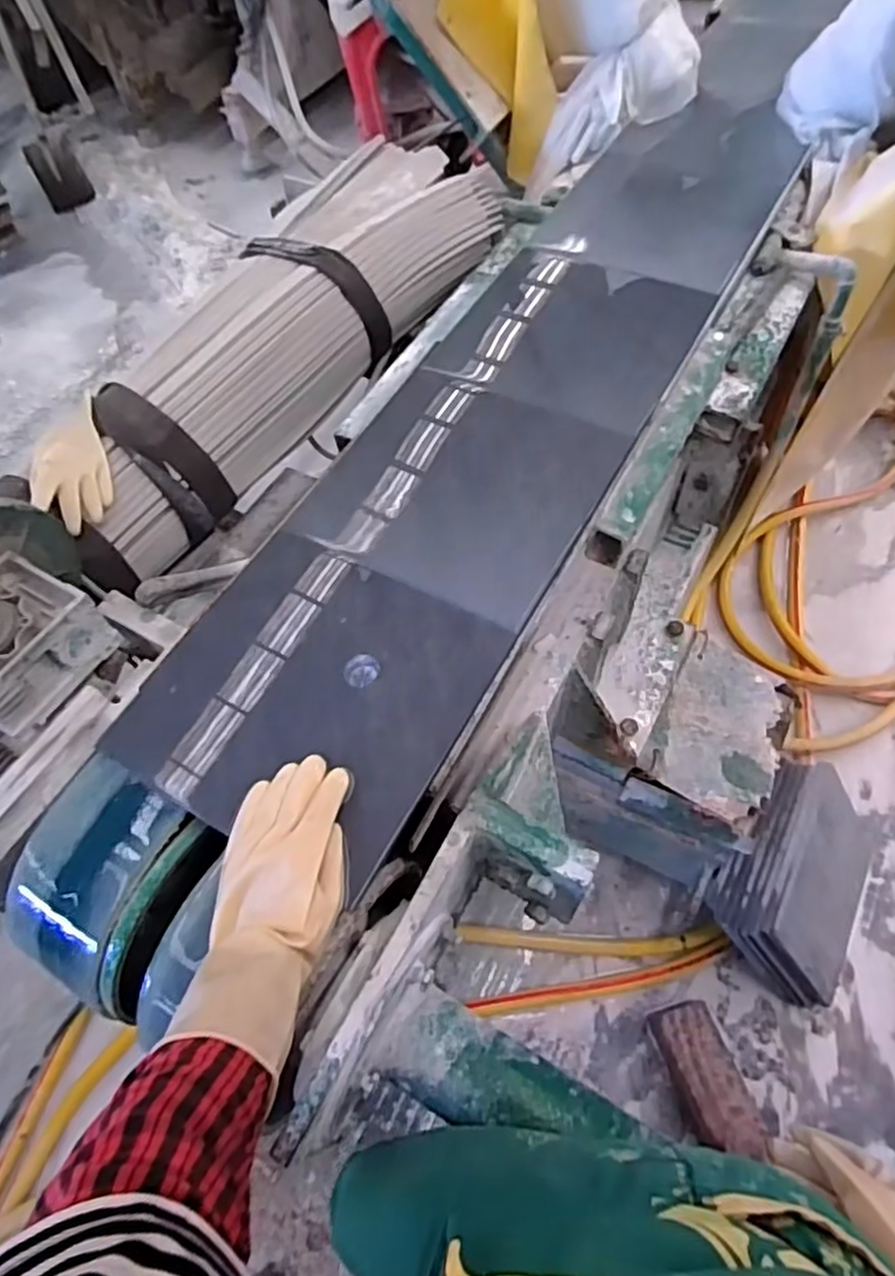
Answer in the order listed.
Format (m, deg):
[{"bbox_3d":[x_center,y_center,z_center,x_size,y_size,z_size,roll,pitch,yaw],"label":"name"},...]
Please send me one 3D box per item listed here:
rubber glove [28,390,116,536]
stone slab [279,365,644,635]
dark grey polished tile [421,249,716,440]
[{"bbox_3d":[-0.532,-0.248,0.968,0.103,0.034,0.214,-16,59,-5],"label":"rubber glove"},{"bbox_3d":[0.015,-0.180,0.807,0.304,0.017,0.292,25,67,19],"label":"stone slab"},{"bbox_3d":[0.168,-0.411,0.927,0.292,0.017,0.306,26,65,18],"label":"dark grey polished tile"}]

